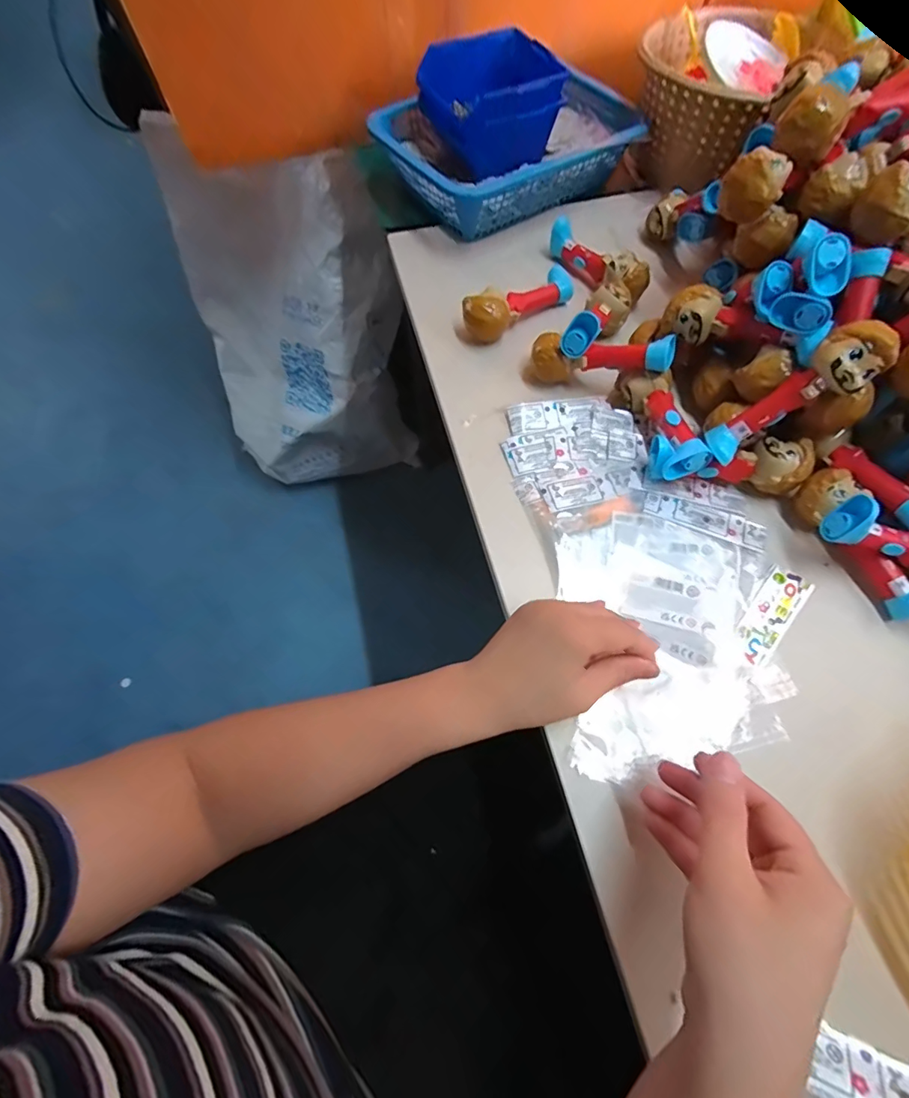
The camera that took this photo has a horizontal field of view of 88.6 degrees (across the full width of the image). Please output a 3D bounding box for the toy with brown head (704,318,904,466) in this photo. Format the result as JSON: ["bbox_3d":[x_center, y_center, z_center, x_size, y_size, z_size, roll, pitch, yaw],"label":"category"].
[{"bbox_3d":[0.256,-0.113,0.351,0.035,0.123,0.037,3,58,-40],"label":"toy with brown head"}]

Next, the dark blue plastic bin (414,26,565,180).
[{"bbox_3d":[0.048,-0.514,0.537,0.141,0.071,0.127,-21,67,-9],"label":"dark blue plastic bin"}]

